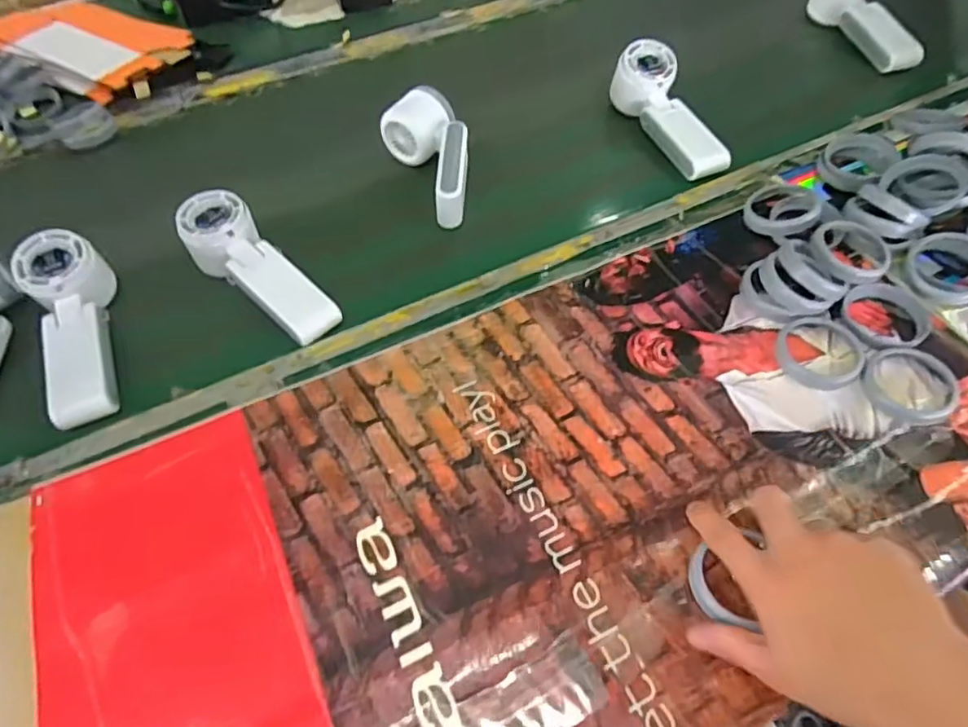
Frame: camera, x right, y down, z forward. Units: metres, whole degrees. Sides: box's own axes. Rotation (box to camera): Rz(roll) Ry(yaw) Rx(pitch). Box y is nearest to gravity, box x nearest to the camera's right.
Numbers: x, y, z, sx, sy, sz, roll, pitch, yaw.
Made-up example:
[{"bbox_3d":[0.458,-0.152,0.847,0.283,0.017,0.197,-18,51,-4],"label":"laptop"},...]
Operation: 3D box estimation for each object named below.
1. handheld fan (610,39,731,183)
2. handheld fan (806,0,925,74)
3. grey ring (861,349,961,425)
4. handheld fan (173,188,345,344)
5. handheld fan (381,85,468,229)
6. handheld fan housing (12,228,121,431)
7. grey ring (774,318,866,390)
[{"bbox_3d":[0.184,-0.254,0.594,0.053,0.047,0.153,-15,56,-8],"label":"handheld fan"},{"bbox_3d":[0.443,-0.395,0.701,0.045,0.066,0.172,-15,56,-8],"label":"handheld fan"},{"bbox_3d":[0.299,0.014,0.425,0.059,0.011,0.059,-1,55,2],"label":"grey ring"},{"bbox_3d":[-0.190,-0.082,0.496,0.057,0.038,0.165,-39,62,-22],"label":"handheld fan"},{"bbox_3d":[-0.042,-0.200,0.577,0.068,0.045,0.144,-25,58,-15],"label":"handheld fan"},{"bbox_3d":[-0.322,-0.027,0.477,0.054,0.042,0.166,-19,69,-11],"label":"handheld fan housing"},{"bbox_3d":[0.245,-0.009,0.444,0.061,0.006,0.059,-1,55,2],"label":"grey ring"}]

